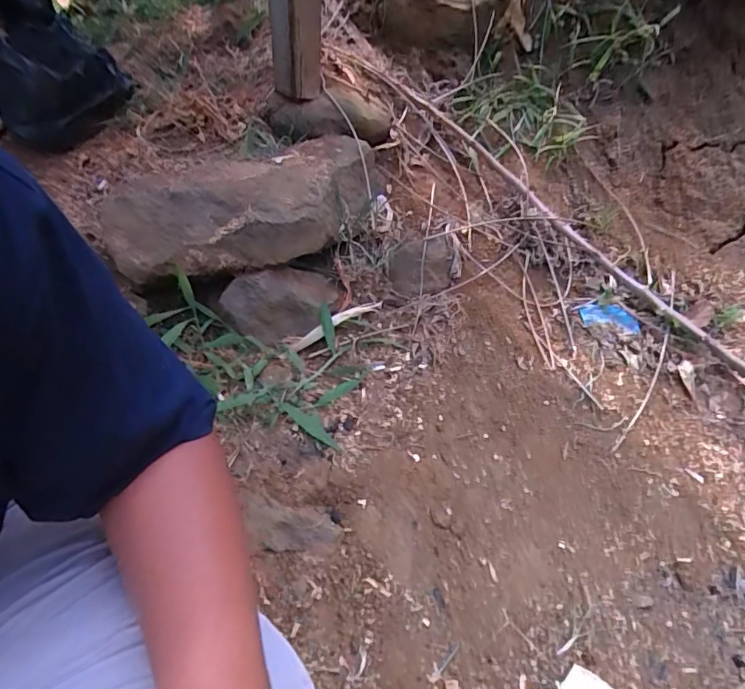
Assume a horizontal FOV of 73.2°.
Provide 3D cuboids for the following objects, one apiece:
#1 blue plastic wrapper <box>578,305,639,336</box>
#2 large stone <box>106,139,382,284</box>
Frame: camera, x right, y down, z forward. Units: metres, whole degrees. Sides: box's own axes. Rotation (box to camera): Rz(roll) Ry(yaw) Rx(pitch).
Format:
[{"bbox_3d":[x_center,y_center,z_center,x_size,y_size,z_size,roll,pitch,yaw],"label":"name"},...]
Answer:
[{"bbox_3d":[0.385,-0.043,0.819,0.095,0.012,0.056,10,55,7],"label":"blue plastic wrapper"},{"bbox_3d":[-0.182,-0.223,0.788,0.385,0.113,0.266,-2,33,-3],"label":"large stone"}]

